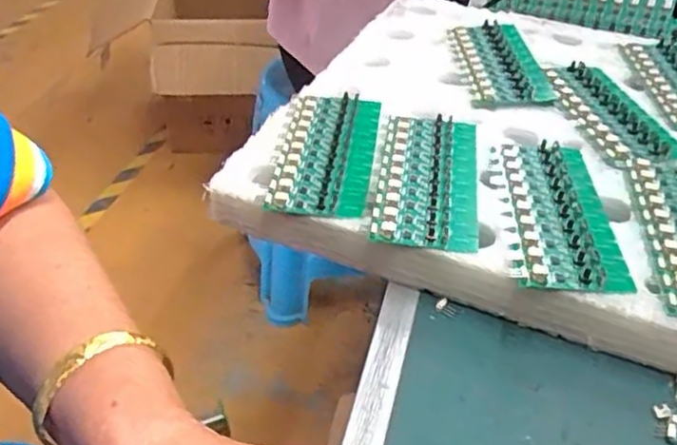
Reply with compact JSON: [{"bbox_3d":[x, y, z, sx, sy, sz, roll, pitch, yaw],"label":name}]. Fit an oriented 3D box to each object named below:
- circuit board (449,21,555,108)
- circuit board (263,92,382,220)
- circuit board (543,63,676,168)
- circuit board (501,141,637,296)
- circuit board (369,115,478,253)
[{"bbox_3d":[0.134,-0.138,0.552,0.063,0.012,0.137,-1,39,-1],"label":"circuit board"},{"bbox_3d":[-0.007,-0.049,0.449,0.061,0.008,0.133,5,40,5],"label":"circuit board"},{"bbox_3d":[0.204,-0.086,0.494,0.065,0.008,0.139,-6,40,-8],"label":"circuit board"},{"bbox_3d":[0.134,-0.009,0.401,0.060,0.006,0.135,4,39,4],"label":"circuit board"},{"bbox_3d":[0.059,-0.032,0.427,0.062,0.008,0.132,6,40,7],"label":"circuit board"}]

